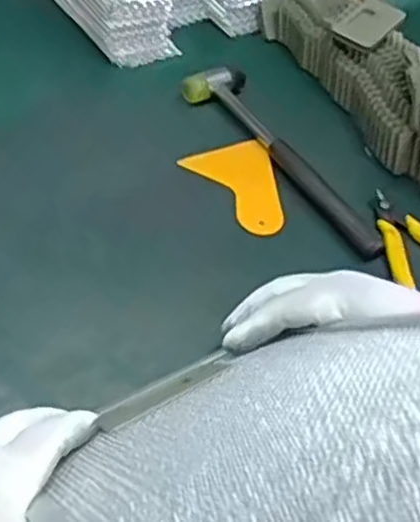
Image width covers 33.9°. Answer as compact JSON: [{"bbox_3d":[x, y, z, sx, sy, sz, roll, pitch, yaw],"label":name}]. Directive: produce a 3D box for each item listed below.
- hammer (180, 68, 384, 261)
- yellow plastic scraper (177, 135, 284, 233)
[{"bbox_3d":[0.059,-0.093,0.581,0.049,0.030,0.233,-22,58,-27],"label":"hammer"},{"bbox_3d":[0.031,-0.061,0.572,0.073,0.007,0.097,-18,59,-18],"label":"yellow plastic scraper"}]

